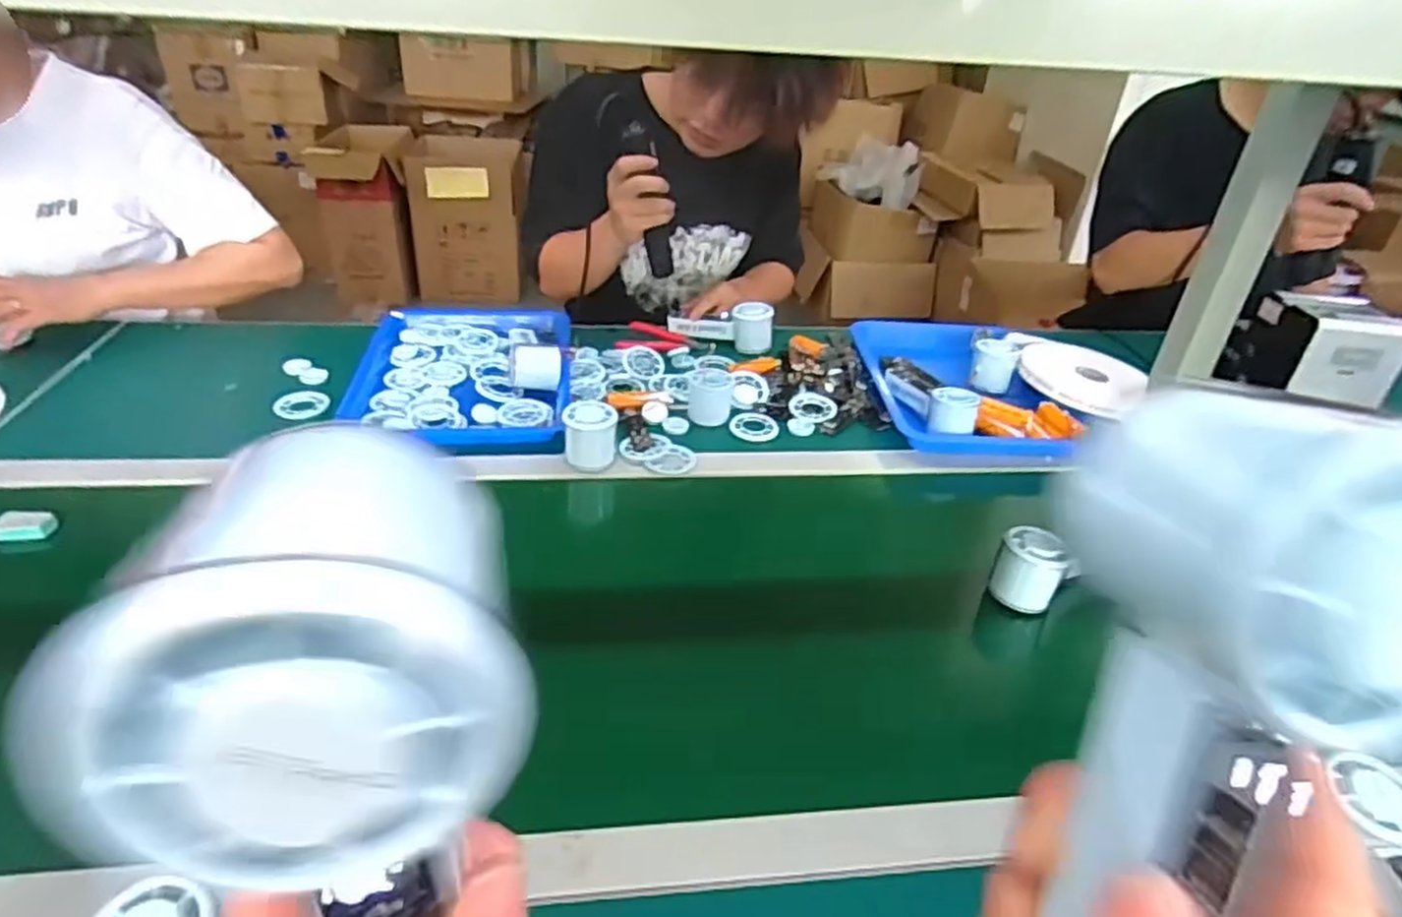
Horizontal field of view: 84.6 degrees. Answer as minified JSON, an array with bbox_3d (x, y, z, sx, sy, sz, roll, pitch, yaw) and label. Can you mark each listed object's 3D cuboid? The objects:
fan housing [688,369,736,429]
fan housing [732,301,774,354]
[{"bbox_3d":[0.011,-0.074,0.922,0.053,0.050,0.058,5,34,0],"label":"fan housing"},{"bbox_3d":[0.073,-0.185,1.084,0.056,0.061,0.047,6,34,2],"label":"fan housing"}]

